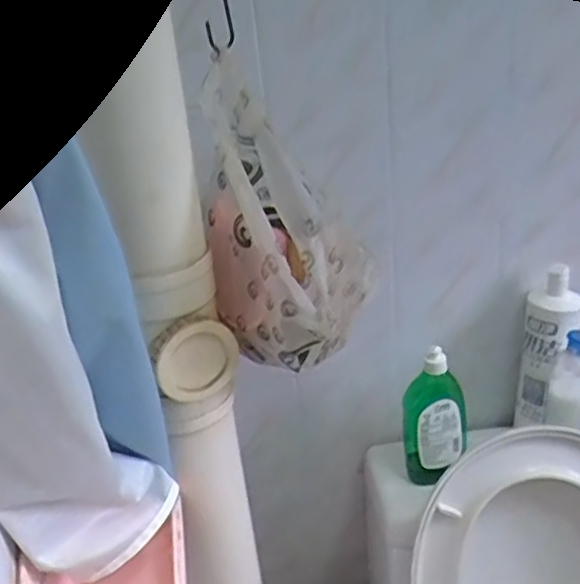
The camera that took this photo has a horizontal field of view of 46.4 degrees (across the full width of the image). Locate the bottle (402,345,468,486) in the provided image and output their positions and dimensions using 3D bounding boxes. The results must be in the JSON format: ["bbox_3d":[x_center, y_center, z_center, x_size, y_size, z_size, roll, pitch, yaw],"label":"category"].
[{"bbox_3d":[0.201,0.173,0.937,0.085,0.204,0.050,0,28,13],"label":"bottle"}]

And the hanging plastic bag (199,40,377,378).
[{"bbox_3d":[-0.009,-0.071,0.698,0.167,0.302,0.184,-5,27,3],"label":"hanging plastic bag"}]

